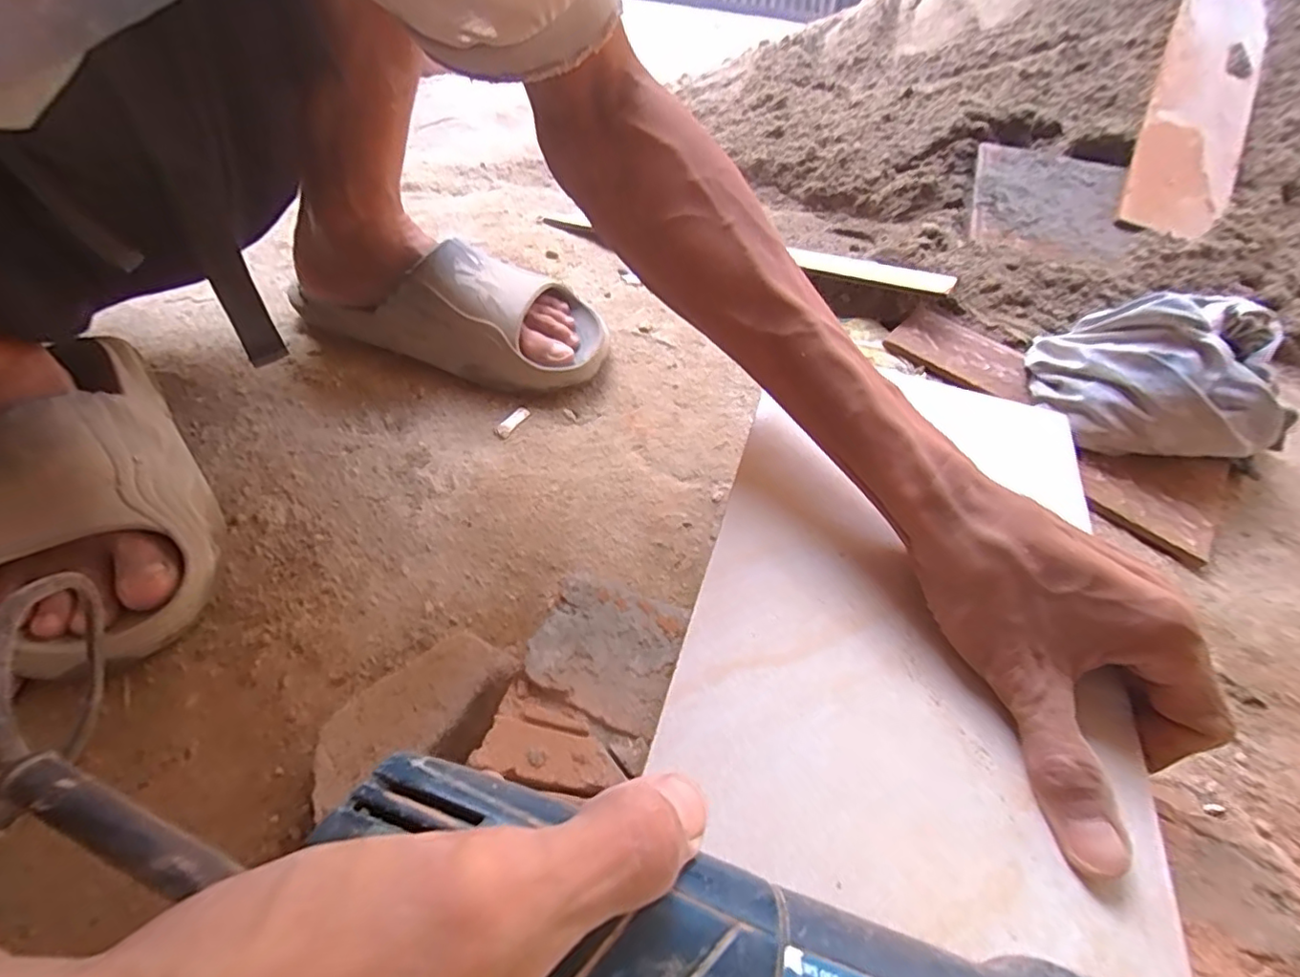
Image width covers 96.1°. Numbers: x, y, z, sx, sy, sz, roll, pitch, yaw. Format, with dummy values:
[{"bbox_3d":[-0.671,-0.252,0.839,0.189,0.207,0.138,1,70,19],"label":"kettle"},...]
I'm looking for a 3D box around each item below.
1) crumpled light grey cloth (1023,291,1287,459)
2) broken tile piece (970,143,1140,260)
[{"bbox_3d":[0.426,-0.092,0.486,0.181,0.111,0.142,26,50,18],"label":"crumpled light grey cloth"},{"bbox_3d":[0.483,-0.350,0.707,0.166,0.012,0.186,13,67,12],"label":"broken tile piece"}]

